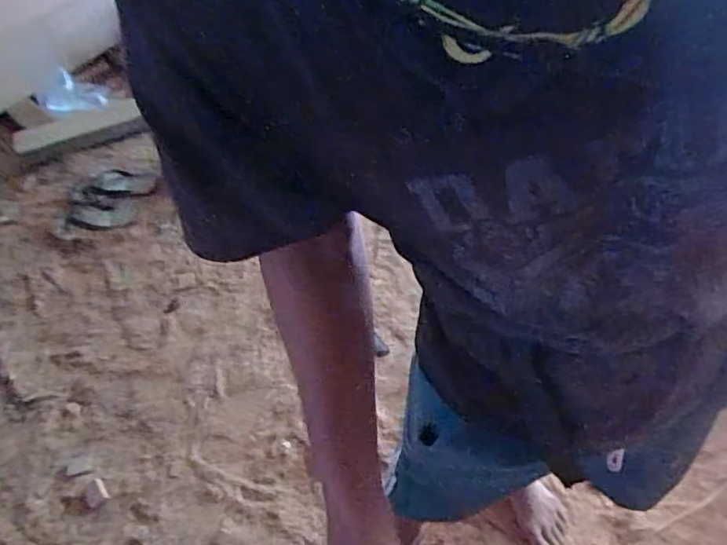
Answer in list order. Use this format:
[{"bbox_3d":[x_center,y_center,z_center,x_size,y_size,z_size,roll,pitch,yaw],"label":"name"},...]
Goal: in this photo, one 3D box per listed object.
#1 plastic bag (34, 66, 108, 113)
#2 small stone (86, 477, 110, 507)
[{"bbox_3d":[-0.807,-0.493,1.643,0.166,0.106,0.057,-31,59,-13],"label":"plastic bag"},{"bbox_3d":[-0.585,0.480,1.304,0.045,0.016,0.057,-32,59,-14],"label":"small stone"}]

